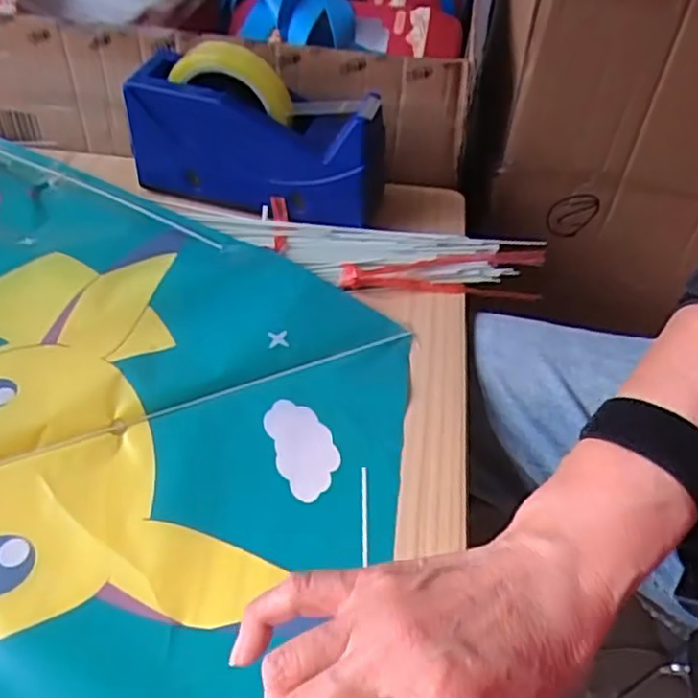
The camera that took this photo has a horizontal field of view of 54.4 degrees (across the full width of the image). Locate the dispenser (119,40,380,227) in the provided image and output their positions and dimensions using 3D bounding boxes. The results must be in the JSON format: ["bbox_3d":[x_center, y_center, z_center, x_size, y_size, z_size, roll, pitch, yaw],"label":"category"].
[{"bbox_3d":[-0.074,-0.176,0.542,0.210,0.102,0.083,20,52,14],"label":"dispenser"}]

